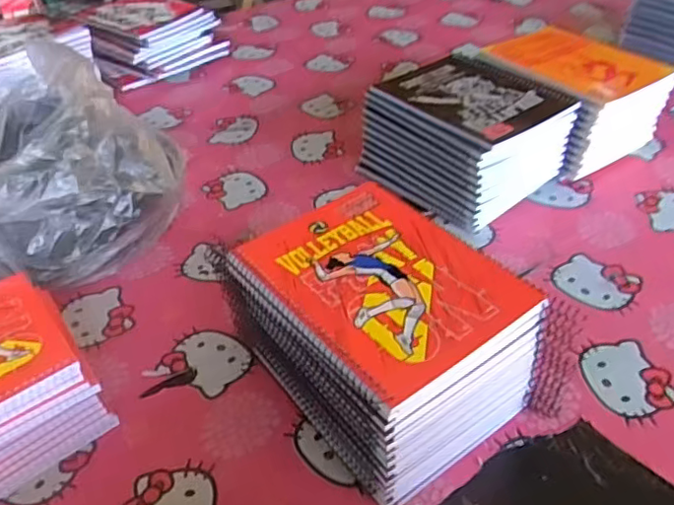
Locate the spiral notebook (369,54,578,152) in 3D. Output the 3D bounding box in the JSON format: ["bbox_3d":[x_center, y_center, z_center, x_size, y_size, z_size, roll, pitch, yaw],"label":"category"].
[{"bbox_3d":[0.154,-0.188,0.744,0.152,0.011,0.202,-28,46,-27],"label":"spiral notebook"}]

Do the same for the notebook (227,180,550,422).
[{"bbox_3d":[0.030,0.019,0.471,0.152,0.016,0.199,-28,44,-26],"label":"notebook"}]

